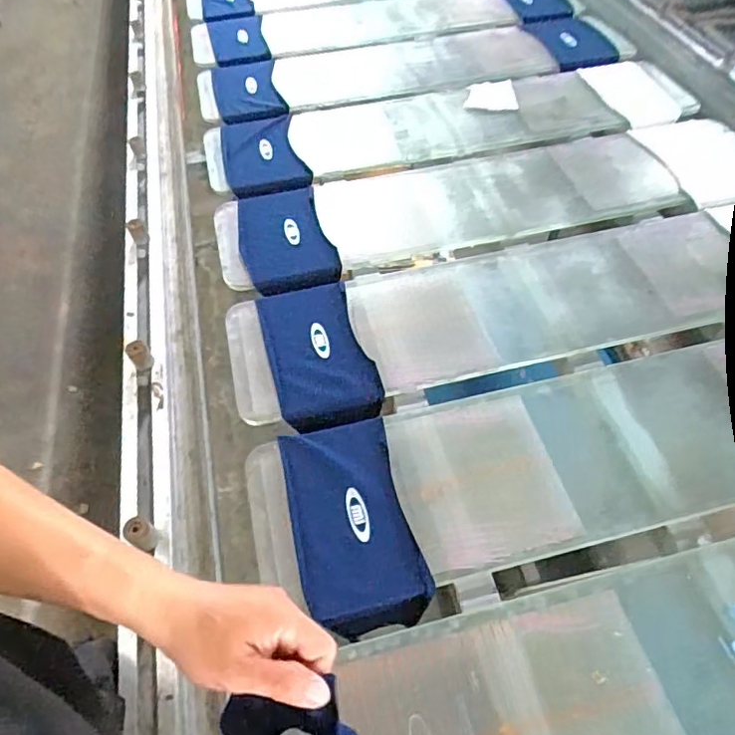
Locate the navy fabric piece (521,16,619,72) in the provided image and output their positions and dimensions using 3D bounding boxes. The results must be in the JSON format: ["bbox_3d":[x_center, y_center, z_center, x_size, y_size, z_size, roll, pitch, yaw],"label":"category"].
[{"bbox_3d":[0.452,-0.728,1.272,0.138,0.020,0.288,-13,51,-3],"label":"navy fabric piece"}]

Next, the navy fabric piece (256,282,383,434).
[{"bbox_3d":[-0.066,-0.019,0.749,0.125,0.027,0.218,-13,53,-8],"label":"navy fabric piece"}]

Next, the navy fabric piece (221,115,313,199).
[{"bbox_3d":[-0.190,-0.377,1.043,0.138,0.044,0.243,-13,53,-8],"label":"navy fabric piece"}]

